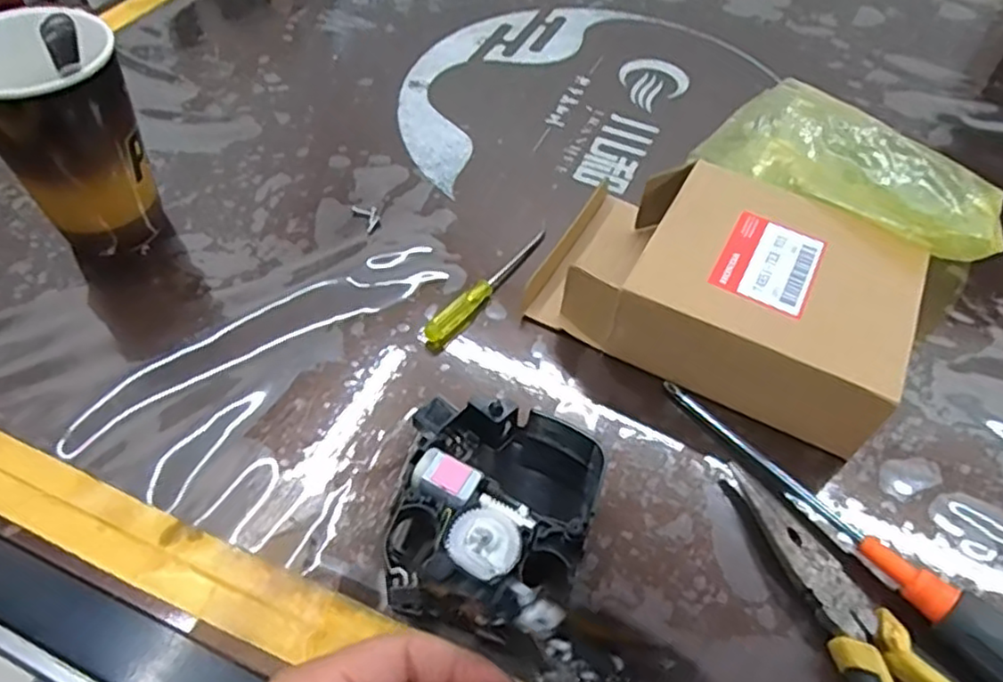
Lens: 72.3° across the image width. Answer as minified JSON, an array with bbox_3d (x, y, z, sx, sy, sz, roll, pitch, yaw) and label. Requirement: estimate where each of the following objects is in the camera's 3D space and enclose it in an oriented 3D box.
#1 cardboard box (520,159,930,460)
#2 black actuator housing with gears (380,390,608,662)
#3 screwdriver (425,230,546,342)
[{"bbox_3d":[0.126,-0.033,0.404,0.201,0.060,0.141,26,55,16],"label":"cardboard box"},{"bbox_3d":[-0.004,0.080,0.325,0.091,0.034,0.112,11,52,5],"label":"black actuator housing with gears"},{"bbox_3d":[-0.006,-0.037,0.427,0.011,0.012,0.118,32,56,20],"label":"screwdriver"}]

